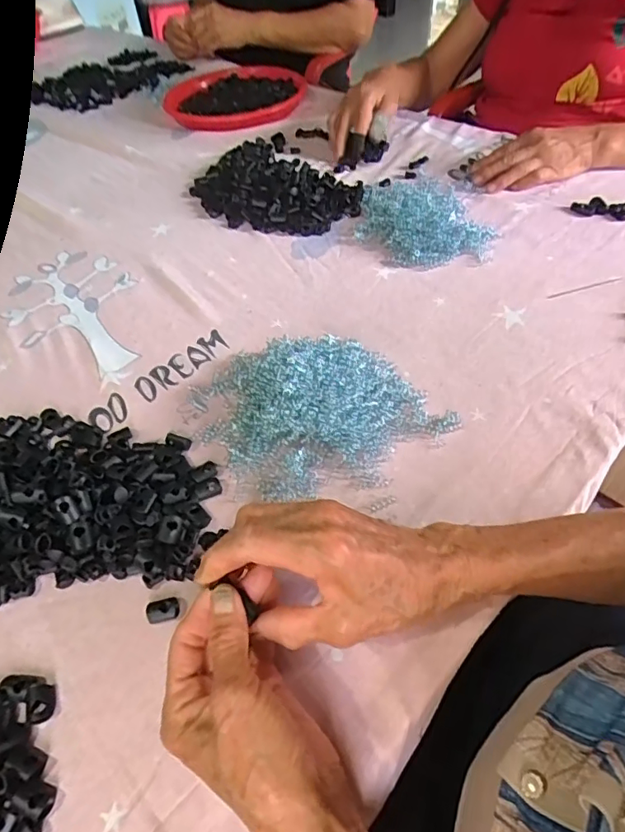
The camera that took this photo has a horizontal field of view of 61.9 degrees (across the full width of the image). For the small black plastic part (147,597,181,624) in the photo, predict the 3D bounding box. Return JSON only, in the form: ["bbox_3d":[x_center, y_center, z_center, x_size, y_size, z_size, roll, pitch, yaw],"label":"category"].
[{"bbox_3d":[-0.101,0.130,0.351,0.021,0.006,0.016,-17,50,-8],"label":"small black plastic part"}]

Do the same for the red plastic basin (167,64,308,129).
[{"bbox_3d":[-0.157,-0.558,0.917,0.266,0.042,0.266,-3,50,4],"label":"red plastic basin"}]

